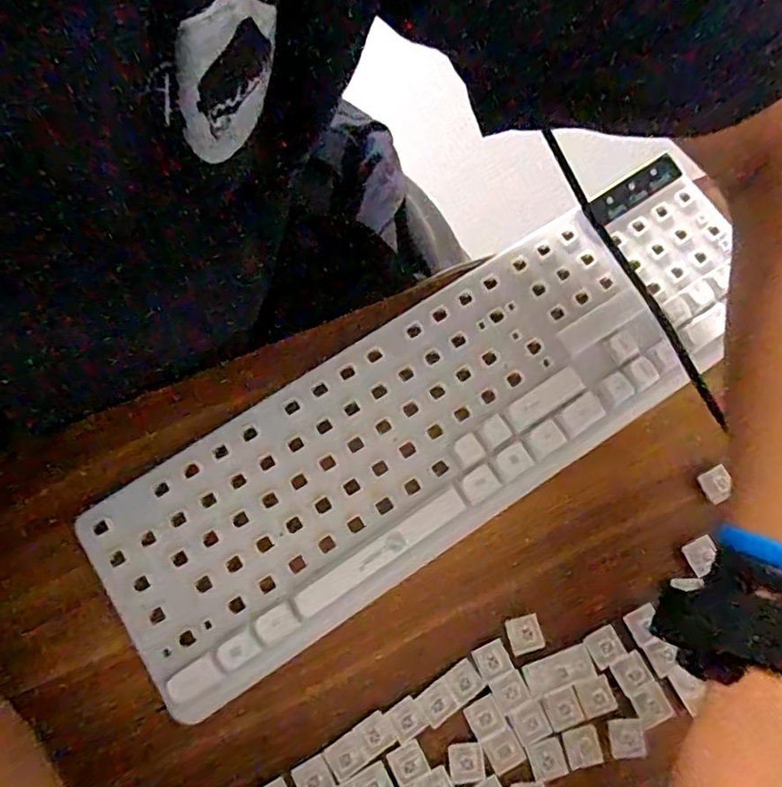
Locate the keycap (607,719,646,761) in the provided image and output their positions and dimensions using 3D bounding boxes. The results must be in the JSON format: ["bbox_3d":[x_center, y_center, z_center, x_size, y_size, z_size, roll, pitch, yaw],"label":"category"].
[{"bbox_3d":[0.122,0.180,0.303,0.017,0.004,0.019,-8,76,-2],"label":"keycap"}]

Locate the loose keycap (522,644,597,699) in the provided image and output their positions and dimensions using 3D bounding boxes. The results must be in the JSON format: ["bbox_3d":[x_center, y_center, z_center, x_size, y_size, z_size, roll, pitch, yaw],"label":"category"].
[{"bbox_3d":[0.089,0.147,0.309,0.036,0.004,0.017,-18,77,-4],"label":"loose keycap"}]

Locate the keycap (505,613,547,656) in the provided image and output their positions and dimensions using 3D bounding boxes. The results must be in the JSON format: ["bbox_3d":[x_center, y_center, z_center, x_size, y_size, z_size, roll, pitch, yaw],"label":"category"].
[{"bbox_3d":[0.073,0.131,0.317,0.018,0.004,0.018,-15,76,-4],"label":"keycap"}]

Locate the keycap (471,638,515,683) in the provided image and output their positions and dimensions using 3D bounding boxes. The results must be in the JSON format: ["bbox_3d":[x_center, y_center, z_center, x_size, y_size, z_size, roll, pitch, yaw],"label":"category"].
[{"bbox_3d":[0.055,0.144,0.314,0.017,0.004,0.017,-25,77,-6],"label":"keycap"}]

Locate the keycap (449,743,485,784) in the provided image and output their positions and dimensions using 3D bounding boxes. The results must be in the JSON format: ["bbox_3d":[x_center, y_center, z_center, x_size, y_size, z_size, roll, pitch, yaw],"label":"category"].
[{"bbox_3d":[0.039,0.190,0.299,0.017,0.004,0.018,-7,76,-2],"label":"keycap"}]

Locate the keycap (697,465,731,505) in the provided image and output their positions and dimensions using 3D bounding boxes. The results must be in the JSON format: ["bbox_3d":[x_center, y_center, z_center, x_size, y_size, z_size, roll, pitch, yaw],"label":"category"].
[{"bbox_3d":[0.187,0.052,0.335,0.014,0.009,0.019,-21,77,-5],"label":"keycap"}]

